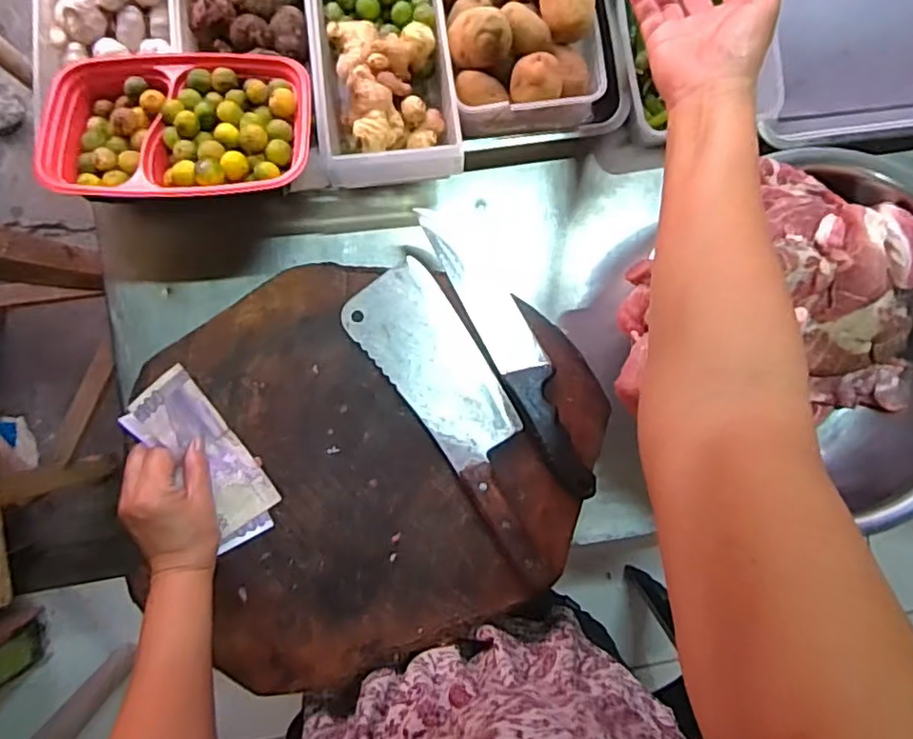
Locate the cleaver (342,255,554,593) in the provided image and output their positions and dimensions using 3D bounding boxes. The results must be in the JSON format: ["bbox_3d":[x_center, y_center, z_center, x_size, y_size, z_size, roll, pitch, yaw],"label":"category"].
[{"bbox_3d":[0.012,0.050,0.596,0.092,0.029,0.322,-32,93,-4],"label":"cleaver"}]

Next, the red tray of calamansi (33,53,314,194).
[{"bbox_3d":[-0.235,-0.209,0.537,0.218,0.038,0.142,0,74,0],"label":"red tray of calamansi"}]

